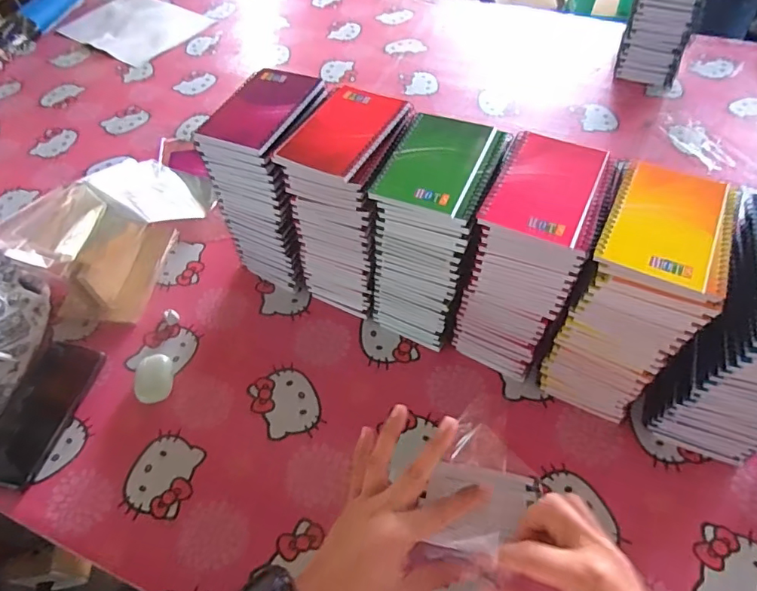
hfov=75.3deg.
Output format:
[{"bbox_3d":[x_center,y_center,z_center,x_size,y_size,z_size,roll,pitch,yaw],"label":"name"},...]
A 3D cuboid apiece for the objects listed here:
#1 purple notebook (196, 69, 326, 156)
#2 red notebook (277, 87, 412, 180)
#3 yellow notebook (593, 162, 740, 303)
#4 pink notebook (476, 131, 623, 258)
[{"bbox_3d":[-0.127,-0.201,0.524,0.092,0.012,0.129,19,58,15],"label":"purple notebook"},{"bbox_3d":[-0.034,-0.167,0.493,0.086,0.007,0.128,25,59,19],"label":"red notebook"},{"bbox_3d":[0.245,-0.061,0.412,0.095,0.009,0.131,22,59,17],"label":"yellow notebook"},{"bbox_3d":[0.157,-0.099,0.442,0.097,0.007,0.128,20,58,16],"label":"pink notebook"}]

